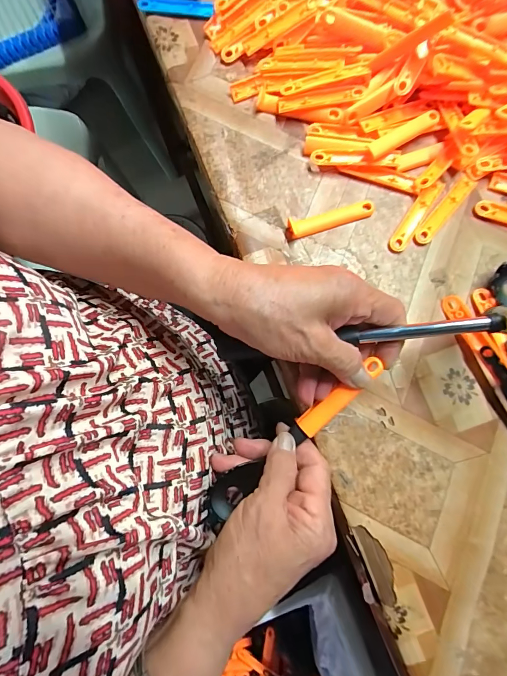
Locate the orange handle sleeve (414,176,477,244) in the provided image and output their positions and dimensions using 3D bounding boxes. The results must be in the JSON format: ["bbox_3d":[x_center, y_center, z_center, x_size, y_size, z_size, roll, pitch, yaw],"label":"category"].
[{"bbox_3d":[0.164,-0.110,0.294,0.015,0.004,0.073,40,83,8],"label":"orange handle sleeve"}]

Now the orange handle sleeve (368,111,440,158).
[{"bbox_3d":[0.131,-0.176,0.294,0.072,0.006,0.014,-32,80,-4],"label":"orange handle sleeve"}]

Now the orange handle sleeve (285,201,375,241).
[{"bbox_3d":[0.066,-0.102,0.295,0.079,0.006,0.016,-14,79,-1],"label":"orange handle sleeve"}]

